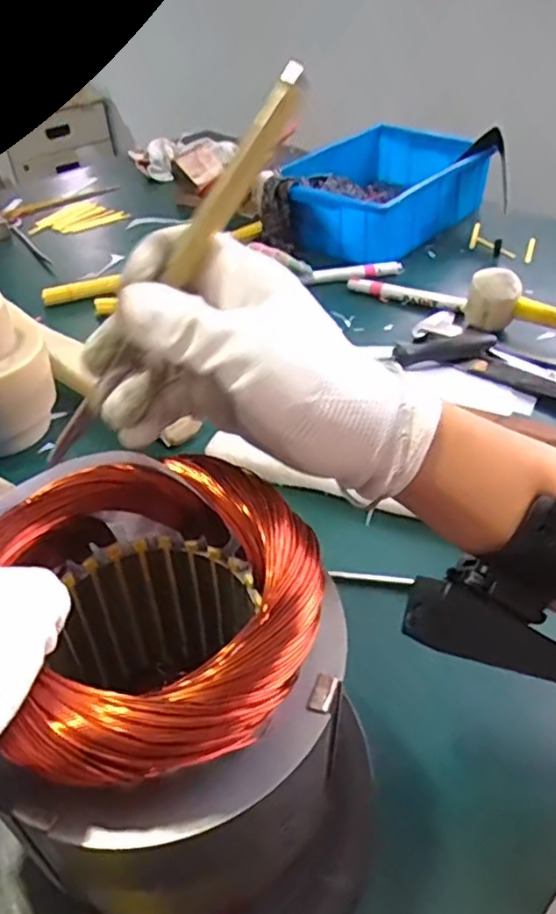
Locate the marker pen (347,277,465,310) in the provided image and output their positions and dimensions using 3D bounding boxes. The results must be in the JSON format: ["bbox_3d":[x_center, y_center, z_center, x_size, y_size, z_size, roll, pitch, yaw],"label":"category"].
[{"bbox_3d":[0.143,-0.187,0.717,0.139,0.013,0.014,23,47,27],"label":"marker pen"}]

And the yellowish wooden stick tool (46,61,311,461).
[{"bbox_3d":[-0.040,-0.077,0.258,0.009,0.011,0.181,33,91,34],"label":"yellowish wooden stick tool"}]

